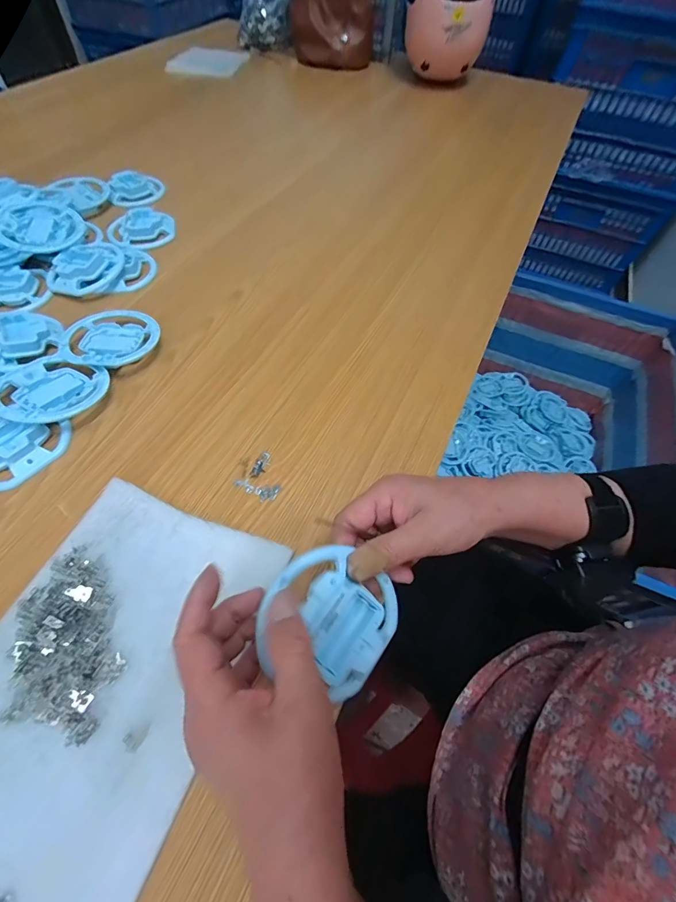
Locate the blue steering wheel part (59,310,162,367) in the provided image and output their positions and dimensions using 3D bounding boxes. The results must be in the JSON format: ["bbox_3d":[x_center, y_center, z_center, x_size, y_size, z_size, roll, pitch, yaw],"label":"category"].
[{"bbox_3d":[-0.260,-0.129,0.443,0.099,0.024,0.093,1,58,-2],"label":"blue steering wheel part"}]

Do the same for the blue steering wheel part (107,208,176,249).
[{"bbox_3d":[-0.300,-0.337,0.578,0.095,0.020,0.074,3,58,-1],"label":"blue steering wheel part"}]

